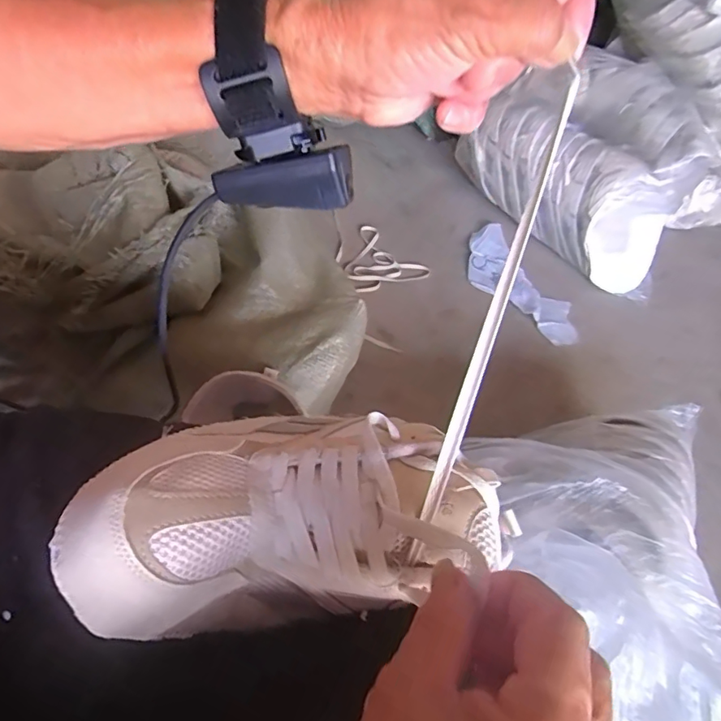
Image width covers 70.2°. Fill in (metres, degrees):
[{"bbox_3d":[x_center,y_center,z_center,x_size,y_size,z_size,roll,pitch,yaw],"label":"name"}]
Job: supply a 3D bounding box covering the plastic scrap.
[{"bbox_3d":[0.288,-0.143,0.944,0.129,0.019,0.303,-23,58,-22],"label":"plastic scrap"}]

